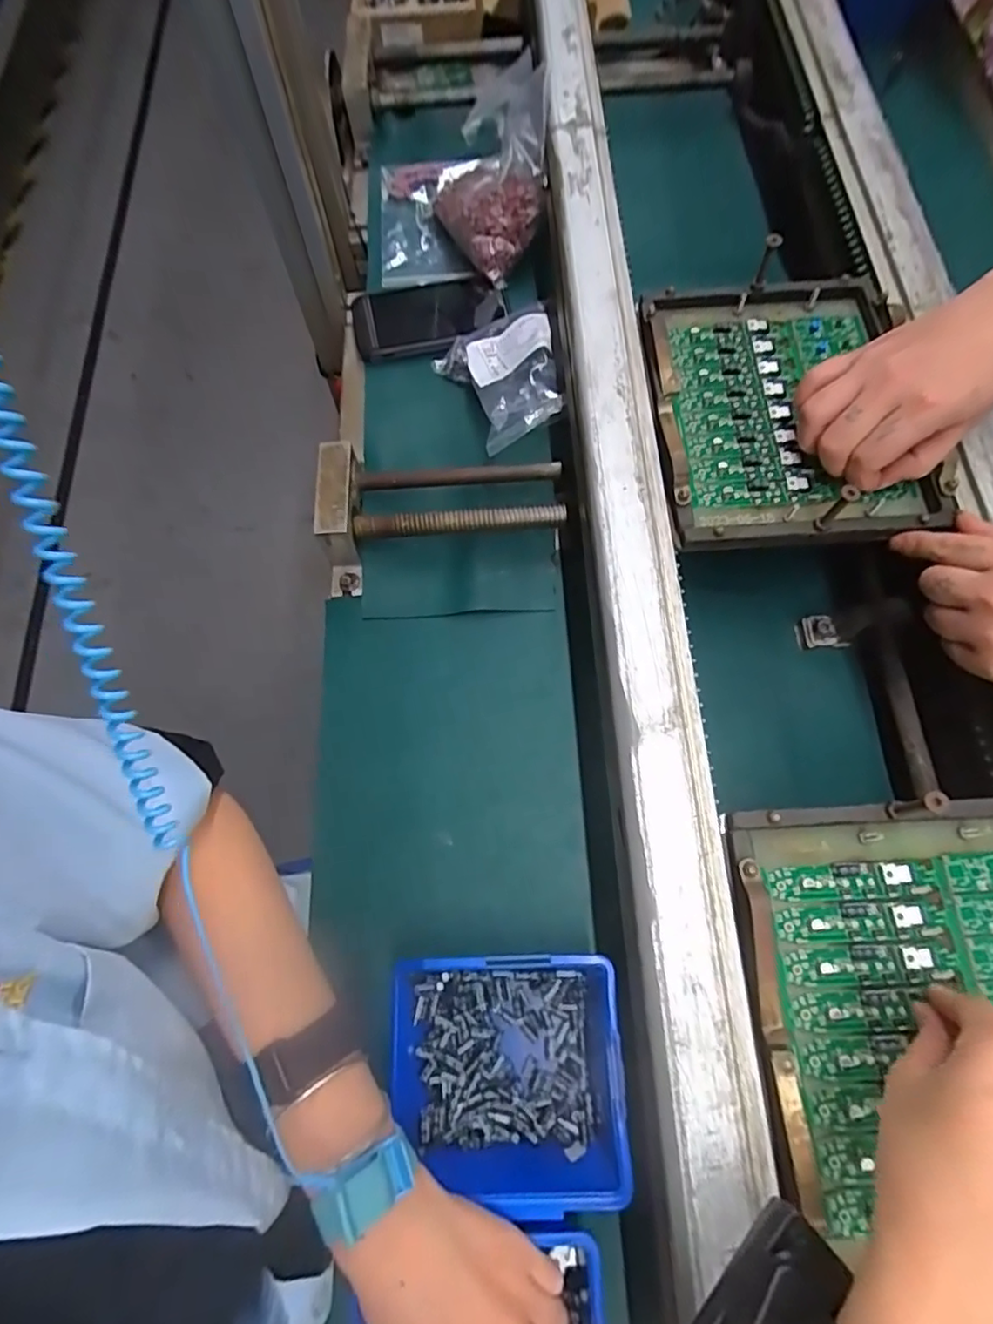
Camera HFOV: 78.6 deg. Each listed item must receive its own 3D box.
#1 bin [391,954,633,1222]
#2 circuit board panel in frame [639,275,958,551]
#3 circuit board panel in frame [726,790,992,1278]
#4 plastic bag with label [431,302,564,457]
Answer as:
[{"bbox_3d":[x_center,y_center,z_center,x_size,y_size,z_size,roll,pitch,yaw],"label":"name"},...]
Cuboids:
[{"bbox_3d":[0.007,0.242,0.366,0.126,0.063,0.119,-3,70,1],"label":"bin"},{"bbox_3d":[0.200,-0.184,0.426,0.177,0.030,0.218,-2,70,1],"label":"circuit board panel in frame"},{"bbox_3d":[0.221,0.178,0.293,0.185,0.023,0.212,-3,70,1],"label":"circuit board panel in frame"},{"bbox_3d":[0.004,-0.254,0.550,0.104,0.046,0.153,-7,70,-1],"label":"plastic bag with label"}]

